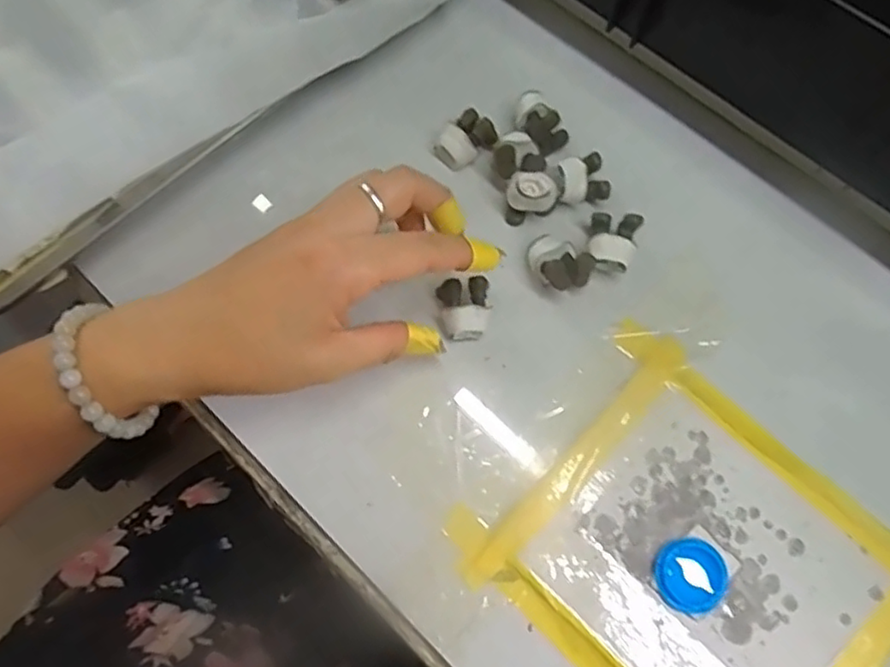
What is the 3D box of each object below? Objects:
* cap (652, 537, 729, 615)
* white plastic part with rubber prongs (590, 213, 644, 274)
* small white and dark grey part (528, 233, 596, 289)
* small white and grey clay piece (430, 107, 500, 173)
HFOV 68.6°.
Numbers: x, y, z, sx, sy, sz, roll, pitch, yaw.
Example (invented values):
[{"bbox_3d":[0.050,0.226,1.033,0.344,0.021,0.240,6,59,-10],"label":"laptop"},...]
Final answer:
[{"bbox_3d":[0.104,0.102,0.276,0.030,0.005,0.029,-1,72,2],"label":"cap"},{"bbox_3d":[0.080,-0.042,0.318,0.023,0.021,0.027,12,73,6],"label":"white plastic part with rubber prongs"},{"bbox_3d":[0.055,-0.033,0.316,0.030,0.019,0.019,31,76,11],"label":"small white and dark grey part"},{"bbox_3d":[0.010,-0.099,0.337,0.030,0.017,0.020,-35,74,-9],"label":"small white and grey clay piece"}]

